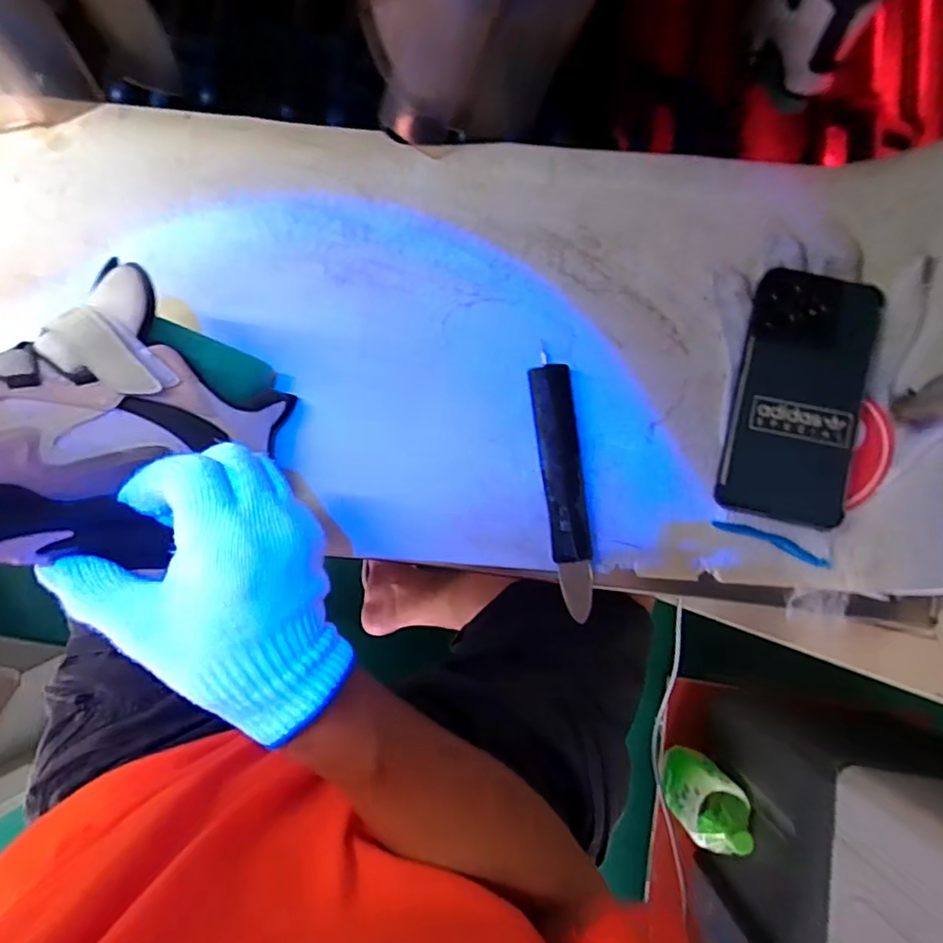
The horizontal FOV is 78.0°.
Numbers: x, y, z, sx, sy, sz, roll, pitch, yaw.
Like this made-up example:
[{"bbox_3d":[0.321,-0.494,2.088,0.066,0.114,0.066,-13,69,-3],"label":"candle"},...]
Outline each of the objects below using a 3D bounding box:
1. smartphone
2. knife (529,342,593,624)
[{"bbox_3d":[0.215,-0.050,0.380,0.078,0.012,0.162,13,86,10],"label":"smartphone"},{"bbox_3d":[0.062,0.009,0.386,0.028,0.022,0.170,-7,86,-1],"label":"knife"}]

